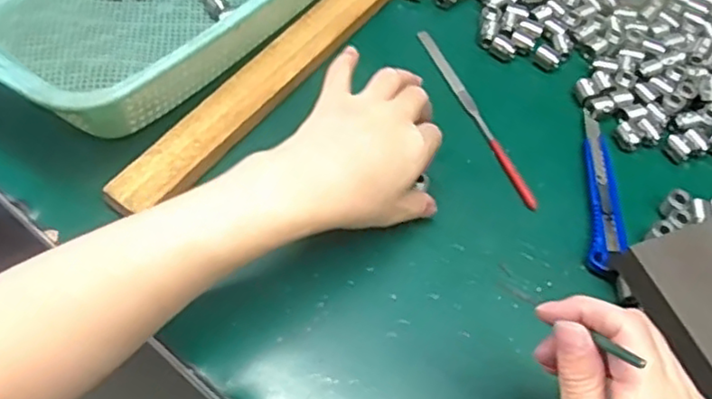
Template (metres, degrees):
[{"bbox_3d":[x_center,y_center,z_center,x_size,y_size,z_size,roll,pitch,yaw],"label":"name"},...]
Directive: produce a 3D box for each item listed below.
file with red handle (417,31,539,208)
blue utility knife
[{"bbox_3d":[0.088,-0.064,0.488,0.010,0.009,0.173,-19,64,-14],"label":"file with red handle"},{"bbox_3d":[0.171,-0.007,0.452,0.025,0.011,0.130,8,60,0],"label":"blue utility knife"}]

